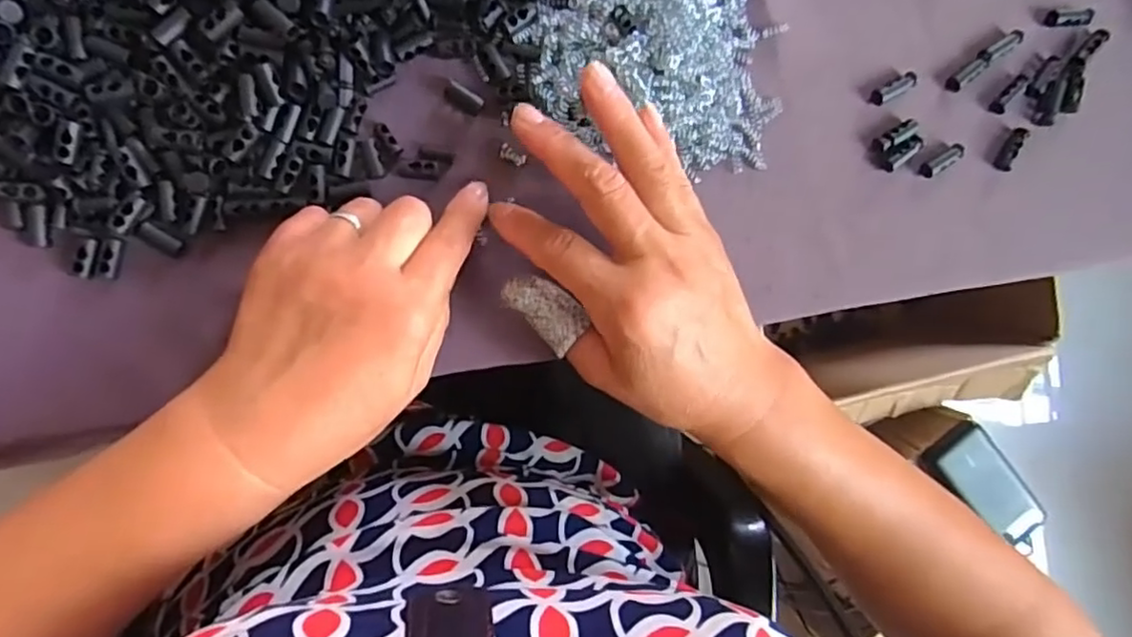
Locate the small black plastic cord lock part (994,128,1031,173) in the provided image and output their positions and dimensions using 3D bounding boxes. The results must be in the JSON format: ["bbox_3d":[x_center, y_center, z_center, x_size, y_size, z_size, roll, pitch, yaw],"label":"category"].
[{"bbox_3d":[0.248,-0.094,0.361,0.008,0.006,0.028,34,88,-9],"label":"small black plastic cord lock part"}]

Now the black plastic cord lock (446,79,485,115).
[{"bbox_3d":[-0.049,-0.105,0.311,0.018,0.008,0.008,33,89,-11],"label":"black plastic cord lock"}]

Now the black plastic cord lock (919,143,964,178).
[{"bbox_3d":[0.207,-0.087,0.357,0.028,0.005,0.009,-33,98,-5],"label":"black plastic cord lock"}]

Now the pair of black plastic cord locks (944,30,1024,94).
[{"bbox_3d":[0.231,-0.143,0.357,0.053,0.006,0.009,-38,98,-5],"label":"pair of black plastic cord locks"}]

